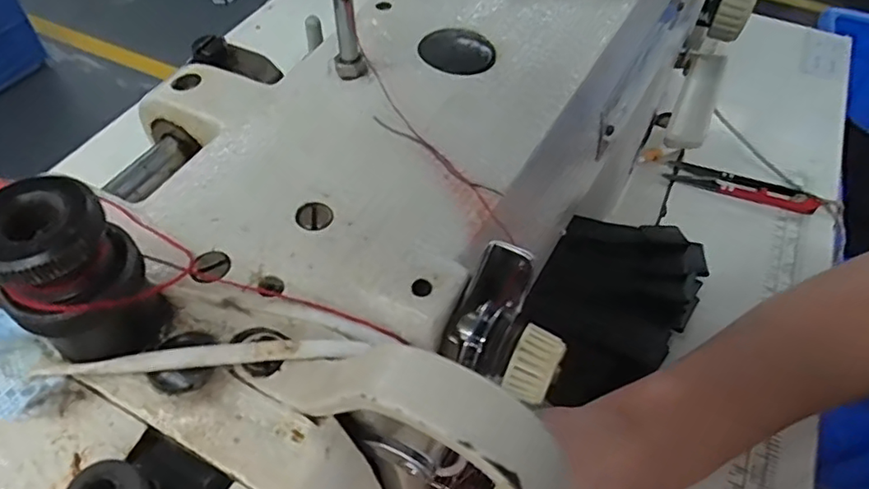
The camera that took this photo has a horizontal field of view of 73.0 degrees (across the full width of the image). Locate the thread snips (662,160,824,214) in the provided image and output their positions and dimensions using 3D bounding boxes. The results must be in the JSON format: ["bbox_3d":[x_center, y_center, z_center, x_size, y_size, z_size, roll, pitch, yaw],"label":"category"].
[{"bbox_3d":[0.225,-0.044,0.430,0.103,0.011,0.021,19,53,12],"label":"thread snips"}]

